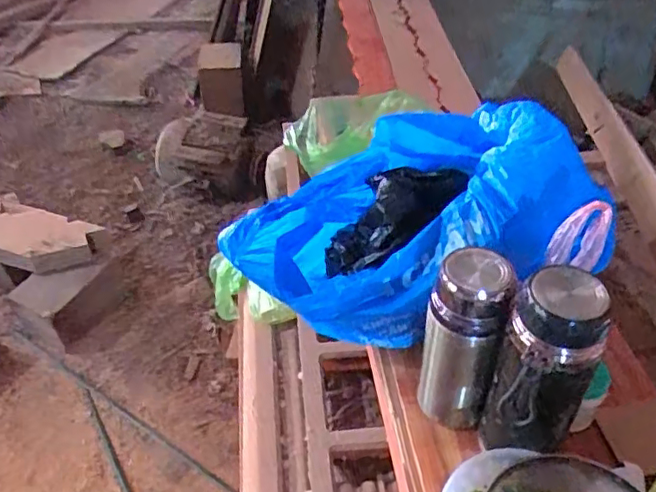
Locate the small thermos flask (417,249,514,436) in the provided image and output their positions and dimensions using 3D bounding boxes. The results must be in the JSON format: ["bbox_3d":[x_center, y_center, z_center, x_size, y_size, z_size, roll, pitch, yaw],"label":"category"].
[{"bbox_3d":[0.164,0.121,0.746,0.089,0.250,0.069,11,42,14],"label":"small thermos flask"}]

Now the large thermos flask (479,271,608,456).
[{"bbox_3d":[0.232,0.146,0.656,0.090,0.259,0.085,0,40,0],"label":"large thermos flask"}]

